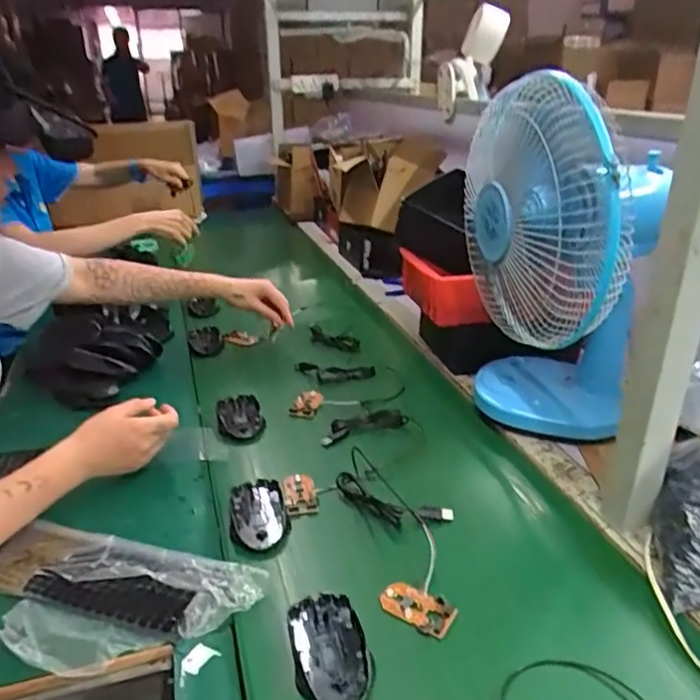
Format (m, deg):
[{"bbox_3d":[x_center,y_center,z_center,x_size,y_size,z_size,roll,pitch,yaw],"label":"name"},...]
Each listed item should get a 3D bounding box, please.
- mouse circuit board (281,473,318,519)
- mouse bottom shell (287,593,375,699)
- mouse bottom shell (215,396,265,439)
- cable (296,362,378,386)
[{"bbox_3d":[-0.061,0.174,0.711,0.039,0.012,0.070,-7,25,-11],"label":"mouse circuit board"},{"bbox_3d":[-0.018,0.262,0.519,0.063,0.016,0.109,-7,25,-10],"label":"mouse bottom shell"},{"bbox_3d":[-0.164,0.097,0.880,0.063,0.019,0.105,-7,25,-11],"label":"mouse bottom shell"},{"bbox_3d":[-0.027,0.038,0.998,0.132,0.021,0.035,3,25,12],"label":"cable"}]

